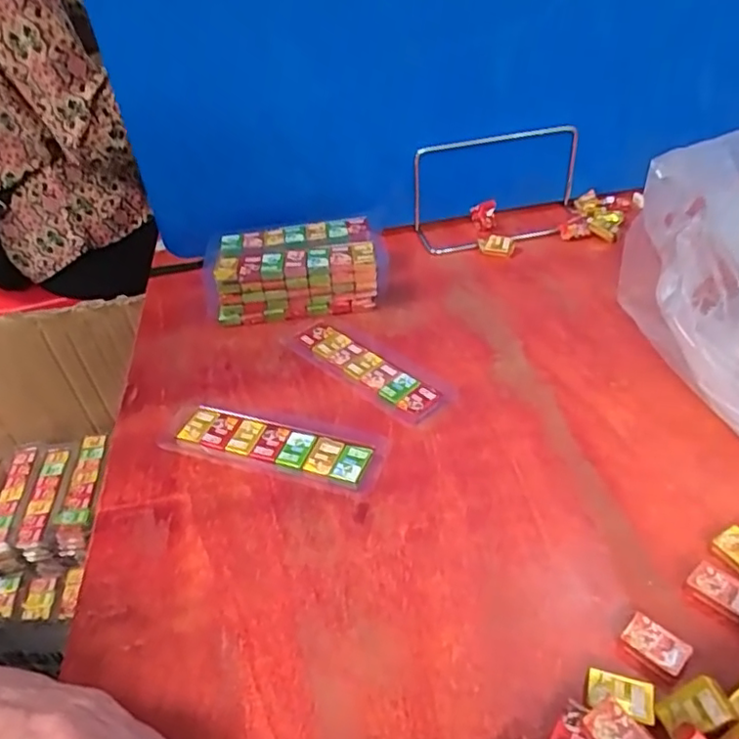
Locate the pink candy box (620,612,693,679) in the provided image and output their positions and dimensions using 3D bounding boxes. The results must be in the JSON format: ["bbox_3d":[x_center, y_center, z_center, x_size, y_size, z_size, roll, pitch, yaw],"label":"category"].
[{"bbox_3d":[0.122,0.119,0.262,0.018,0.011,0.025,-33,46,-29],"label":"pink candy box"}]

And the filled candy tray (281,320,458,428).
[{"bbox_3d":[-0.006,-0.003,0.423,0.138,0.011,0.042,29,51,35],"label":"filled candy tray"}]

